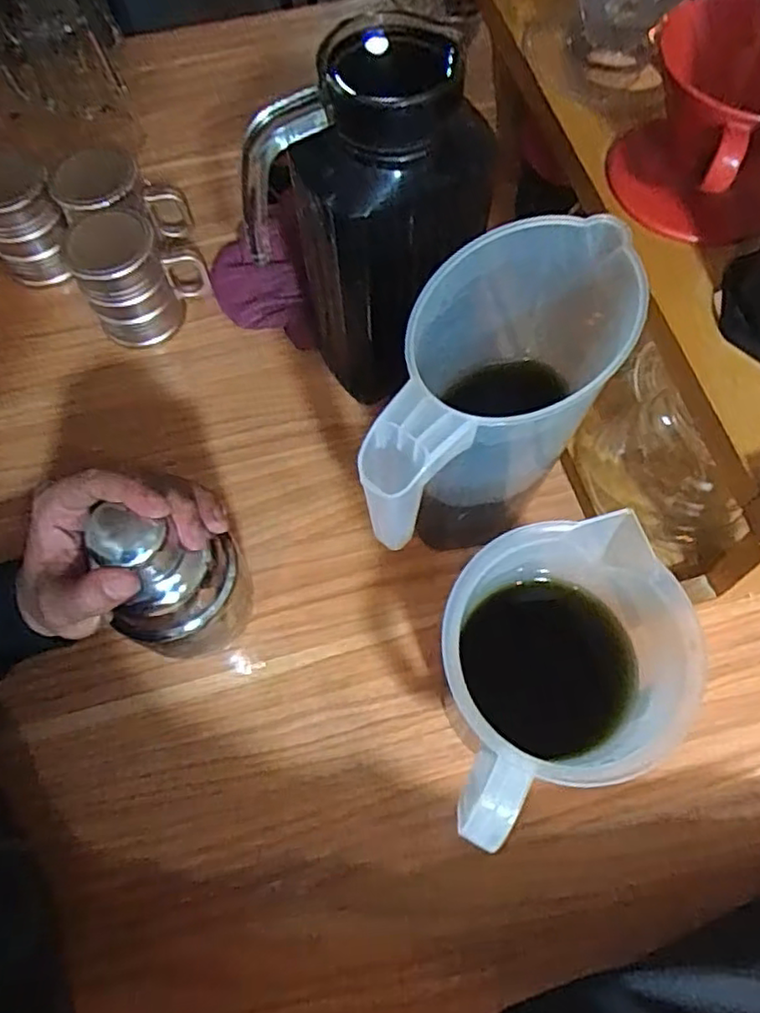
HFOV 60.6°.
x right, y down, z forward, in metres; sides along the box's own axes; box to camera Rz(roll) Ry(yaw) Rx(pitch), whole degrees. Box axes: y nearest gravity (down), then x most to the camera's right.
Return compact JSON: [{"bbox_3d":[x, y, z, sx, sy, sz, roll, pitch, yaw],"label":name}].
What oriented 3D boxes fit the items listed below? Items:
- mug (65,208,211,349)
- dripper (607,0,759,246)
[{"bbox_3d":[-0.201,-0.201,0.546,0.101,0.087,0.087,-23,68,-9],"label":"mug"},{"bbox_3d":[0.171,-0.192,0.337,0.091,0.076,0.108,26,69,12],"label":"dripper"}]

